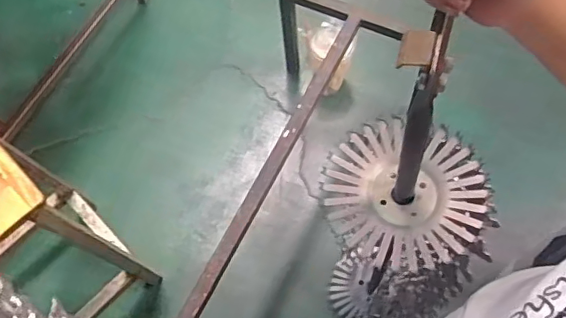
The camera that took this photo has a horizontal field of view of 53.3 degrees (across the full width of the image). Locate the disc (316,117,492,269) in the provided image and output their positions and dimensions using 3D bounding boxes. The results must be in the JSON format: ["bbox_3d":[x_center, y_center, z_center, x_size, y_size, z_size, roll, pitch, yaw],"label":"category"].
[{"bbox_3d":[0.155,0.040,0.715,0.195,0.032,0.193,-2,65,4],"label":"disc"}]

